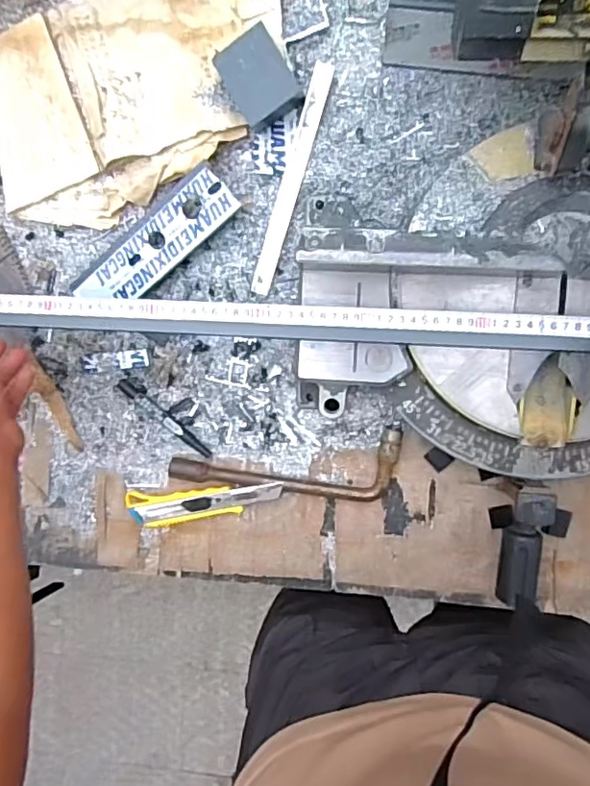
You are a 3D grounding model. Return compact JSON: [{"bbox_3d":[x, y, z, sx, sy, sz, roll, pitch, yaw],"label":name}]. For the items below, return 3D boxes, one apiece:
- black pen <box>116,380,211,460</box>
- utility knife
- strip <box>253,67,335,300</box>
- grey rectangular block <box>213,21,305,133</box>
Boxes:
[{"bbox_3d":[-0.147,0.028,0.638,0.130,0.010,0.019,40,99,0],"label":"black pen"},{"bbox_3d":[-0.104,0.128,0.641,0.179,0.016,0.039,-5,96,7],"label":"utility knife"},{"bbox_3d":[-0.005,-0.222,0.595,0.022,0.004,0.237,20,103,9],"label":"strip"},{"bbox_3d":[-0.037,-0.309,0.551,0.059,0.030,0.075,-28,93,9],"label":"grey rectangular block"}]

